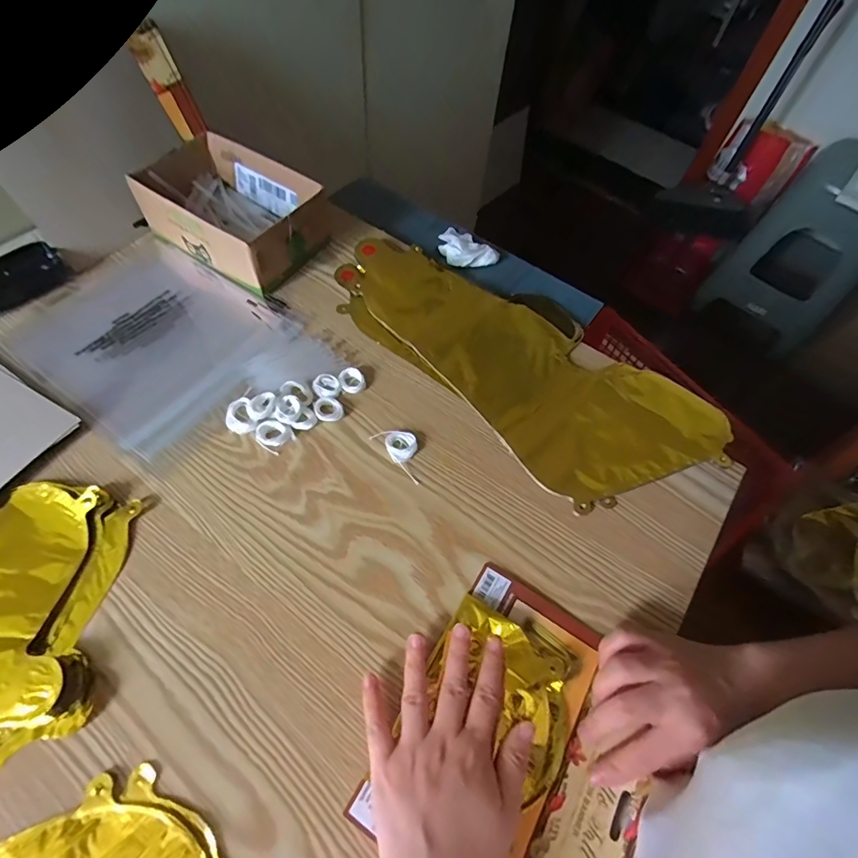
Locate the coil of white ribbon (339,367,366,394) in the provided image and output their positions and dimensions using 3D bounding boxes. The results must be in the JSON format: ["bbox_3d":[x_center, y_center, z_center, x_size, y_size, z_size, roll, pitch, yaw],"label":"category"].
[{"bbox_3d":[-0.077,-0.049,0.455,0.024,0.007,0.028,-16,62,-13],"label":"coil of white ribbon"}]

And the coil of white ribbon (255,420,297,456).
[{"bbox_3d":[-0.143,0.006,0.420,0.032,0.008,0.028,39,64,17],"label":"coil of white ribbon"}]

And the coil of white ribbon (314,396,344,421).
[{"bbox_3d":[-0.097,-0.019,0.437,0.025,0.009,0.030,-24,64,-17],"label":"coil of white ribbon"}]

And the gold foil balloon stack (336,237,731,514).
[{"bbox_3d":[0.088,-0.086,0.486,0.418,0.016,0.187,41,65,18],"label":"gold foil balloon stack"}]

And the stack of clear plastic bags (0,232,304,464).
[{"bbox_3d":[-0.296,-0.104,0.481,0.247,0.014,0.207,32,62,13],"label":"stack of clear plastic bags"}]

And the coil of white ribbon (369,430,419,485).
[{"bbox_3d":[-0.023,0.019,0.423,0.061,0.008,0.030,42,65,18],"label":"coil of white ribbon"}]

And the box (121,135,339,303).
[{"bbox_3d":[-0.229,-0.260,0.541,0.207,0.063,0.139,29,62,12],"label":"box"}]

